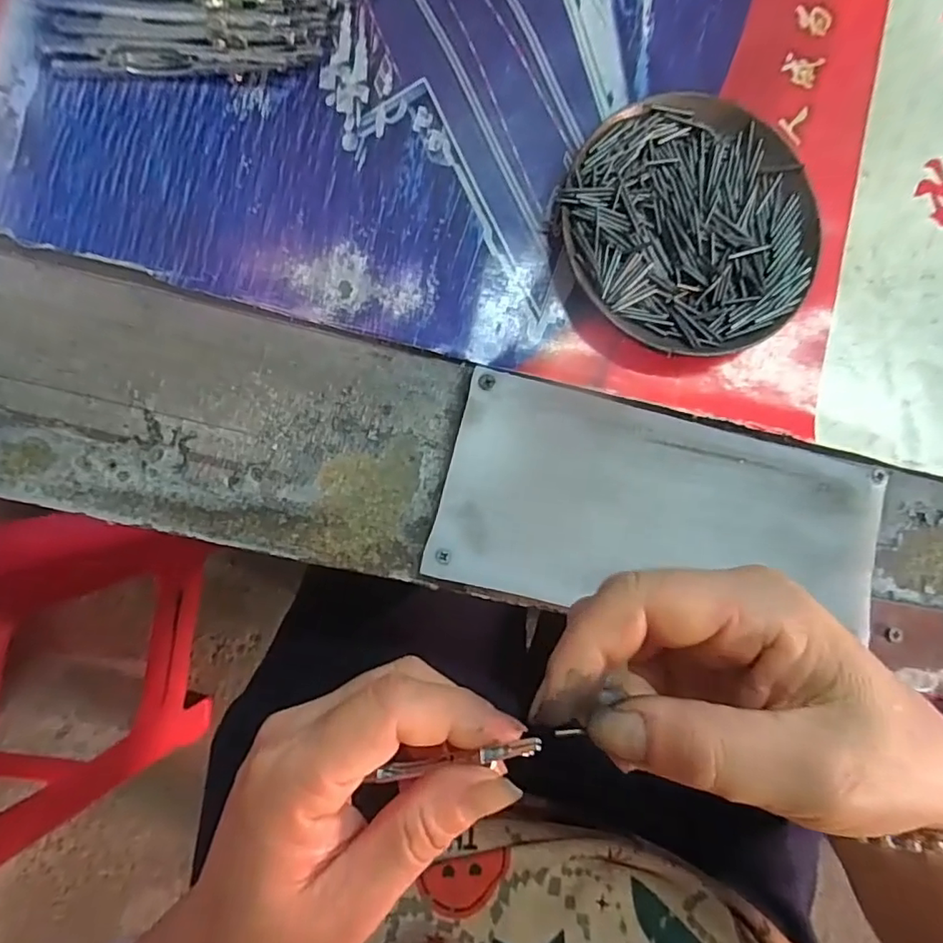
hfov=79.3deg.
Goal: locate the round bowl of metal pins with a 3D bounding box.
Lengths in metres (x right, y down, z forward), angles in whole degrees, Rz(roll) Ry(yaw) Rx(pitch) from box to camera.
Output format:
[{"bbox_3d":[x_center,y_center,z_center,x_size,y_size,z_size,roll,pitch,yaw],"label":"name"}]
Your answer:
[{"bbox_3d":[0.099,-0.111,0.261,0.114,0.017,0.114,0,87,-5],"label":"round bowl of metal pins"}]

